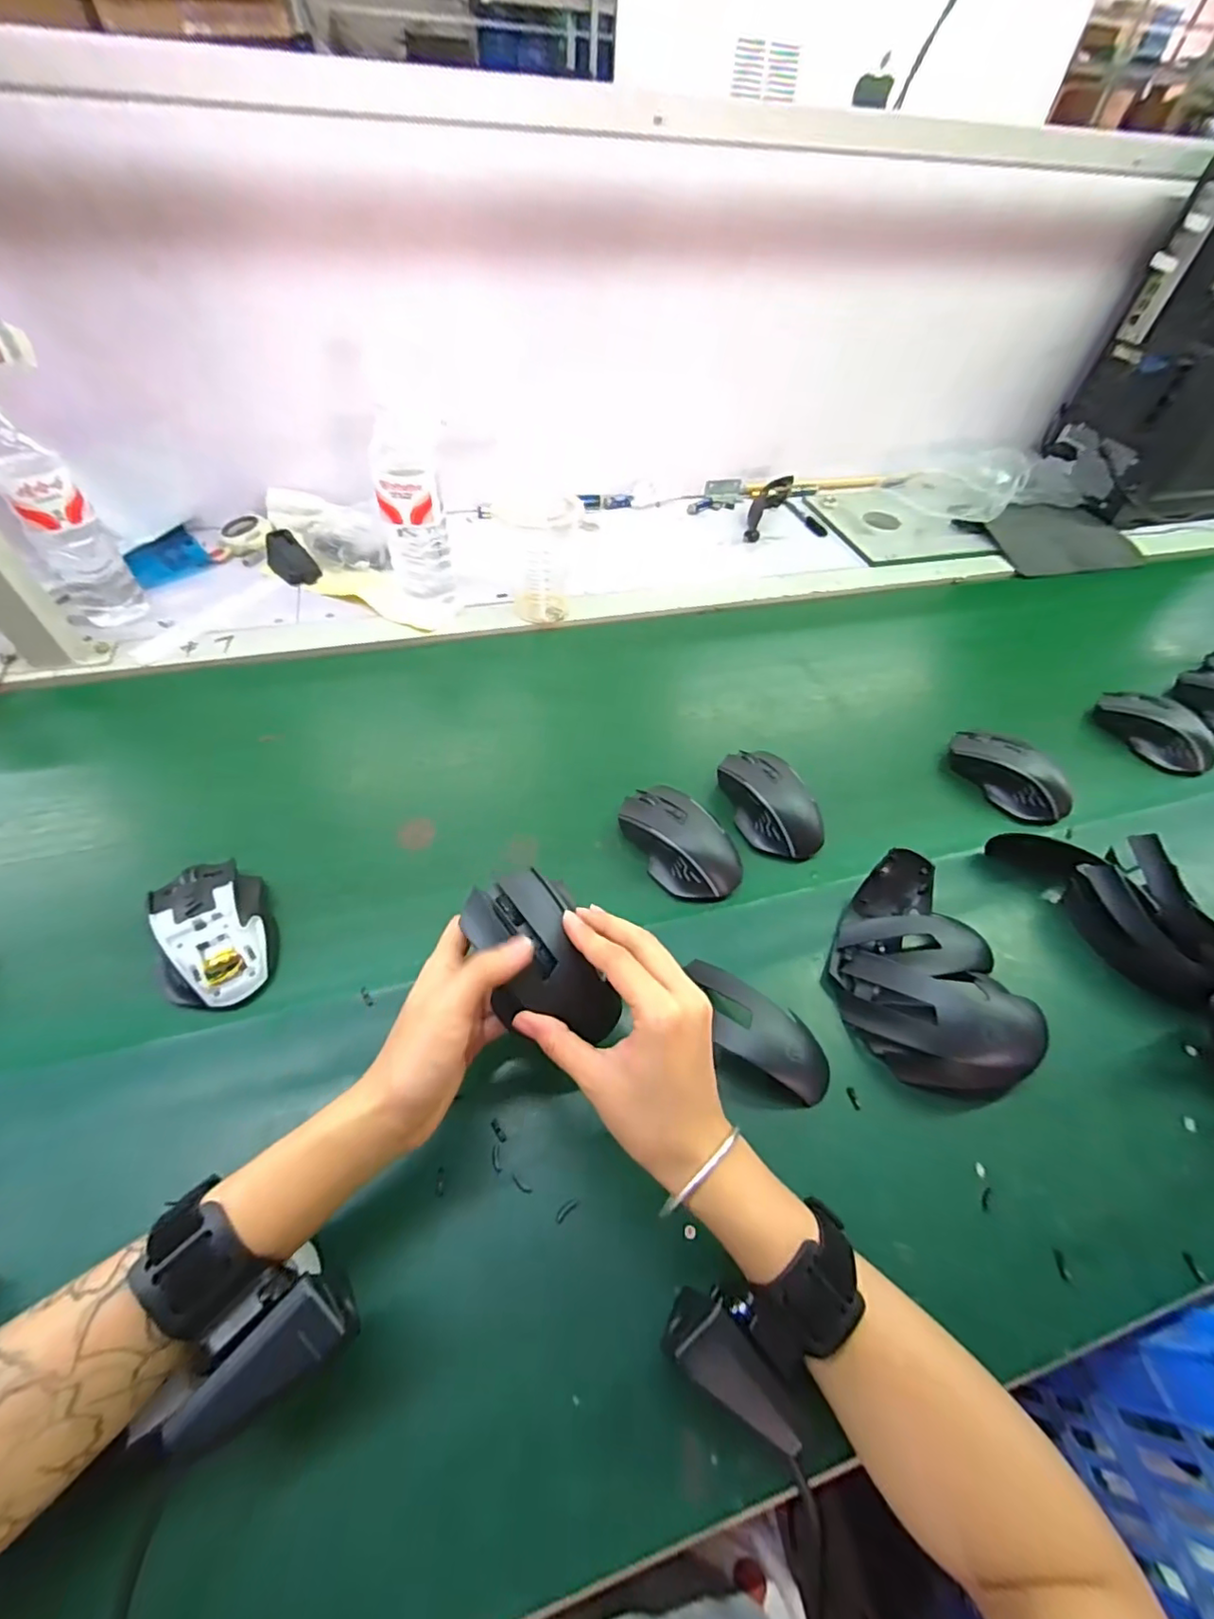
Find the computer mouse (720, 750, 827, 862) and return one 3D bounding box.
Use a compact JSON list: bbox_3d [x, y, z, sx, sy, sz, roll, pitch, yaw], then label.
[{"bbox_3d":[0.147,-0.006,0.532,0.059,0.044,0.111,-20,57,-19],"label":"computer mouse"}]

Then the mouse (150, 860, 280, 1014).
[{"bbox_3d":[-0.281,0.091,0.429,0.071,0.054,0.107,-18,56,-17],"label":"mouse"}]

